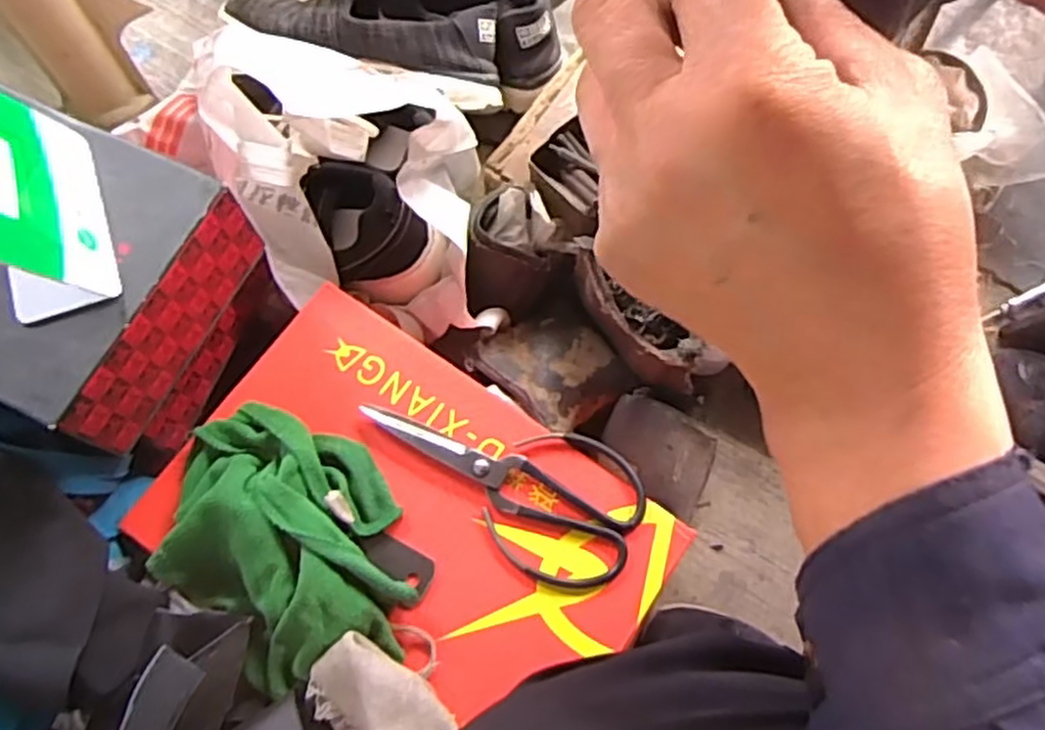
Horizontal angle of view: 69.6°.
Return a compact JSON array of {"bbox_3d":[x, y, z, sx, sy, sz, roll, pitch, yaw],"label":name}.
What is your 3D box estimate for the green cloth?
[{"bbox_3d":[-0.148,0.111,0.477,0.137,0.063,0.183,-44,77,-12],"label":"green cloth"}]

